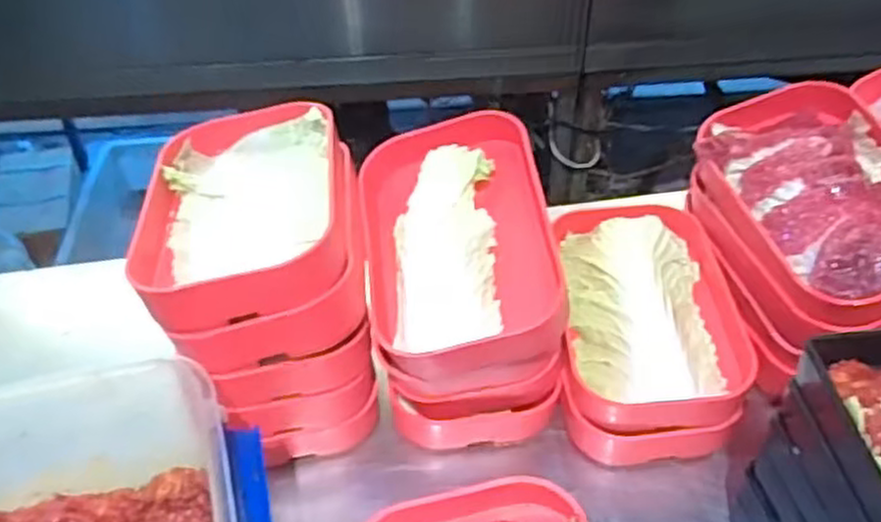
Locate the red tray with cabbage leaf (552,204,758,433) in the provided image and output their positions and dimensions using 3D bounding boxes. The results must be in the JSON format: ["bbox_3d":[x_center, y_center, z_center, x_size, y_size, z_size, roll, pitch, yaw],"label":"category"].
[{"bbox_3d":[0.154,0.033,0.565,0.122,0.042,0.181,2,43,2],"label":"red tray with cabbage leaf"}]

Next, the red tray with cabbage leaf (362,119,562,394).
[{"bbox_3d":[0.003,-0.010,0.515,0.144,0.050,0.192,-11,70,8],"label":"red tray with cabbage leaf"}]

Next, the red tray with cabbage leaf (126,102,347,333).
[{"bbox_3d":[-0.126,-0.040,0.494,0.123,0.044,0.190,-6,44,-5],"label":"red tray with cabbage leaf"}]

